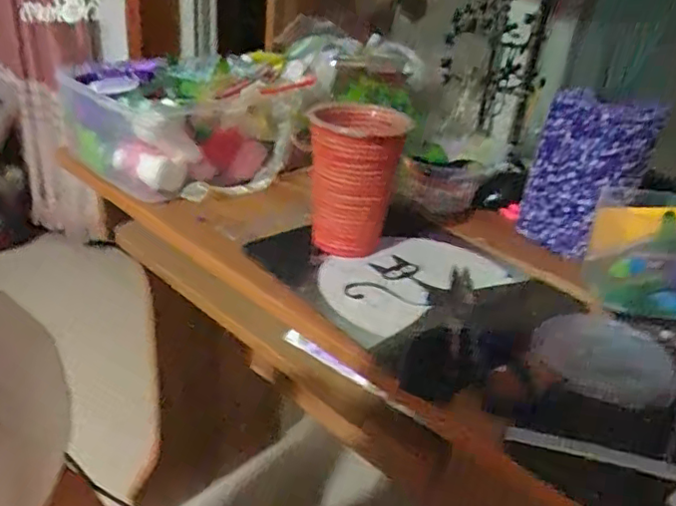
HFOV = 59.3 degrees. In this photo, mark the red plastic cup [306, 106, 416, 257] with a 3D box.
[{"bbox_3d":[0.013,-0.064,0.539,0.085,0.127,0.079,5,29,-3],"label":"red plastic cup"}]

